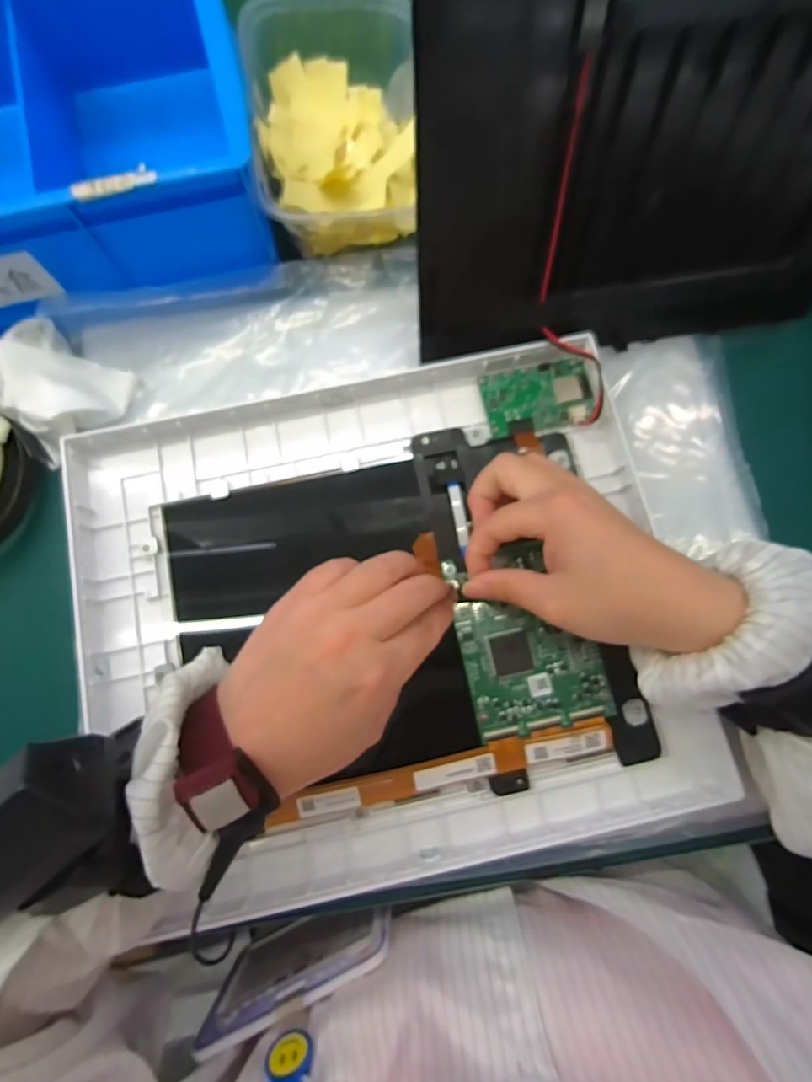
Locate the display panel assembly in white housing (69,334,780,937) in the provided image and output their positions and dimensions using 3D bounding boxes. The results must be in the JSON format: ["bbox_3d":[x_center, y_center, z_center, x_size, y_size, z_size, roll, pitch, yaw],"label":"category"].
[{"bbox_3d":[-0.012,0.039,0.260,0.308,0.043,0.263,-9,77,-3],"label":"display panel assembly in white housing"}]

